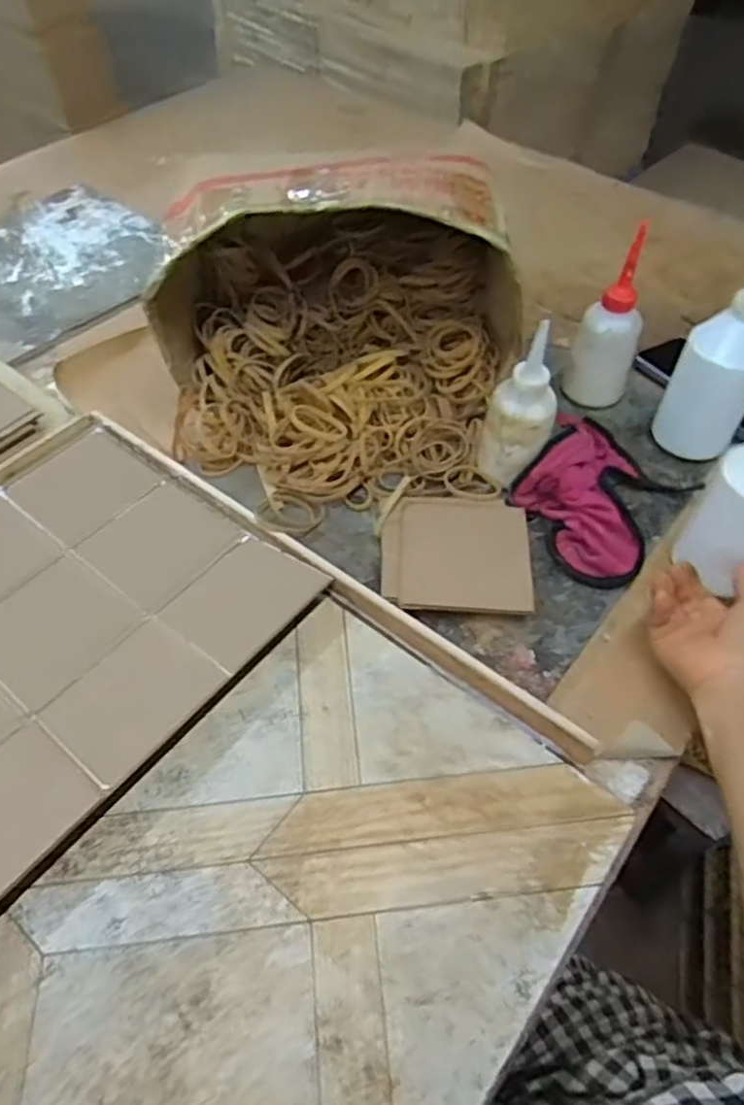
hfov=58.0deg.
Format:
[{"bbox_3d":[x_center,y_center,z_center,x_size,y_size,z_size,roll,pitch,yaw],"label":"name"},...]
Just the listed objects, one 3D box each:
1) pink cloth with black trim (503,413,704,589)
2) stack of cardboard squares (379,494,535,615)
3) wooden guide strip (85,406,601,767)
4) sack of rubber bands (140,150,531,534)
[{"bbox_3d":[0.202,-0.059,0.582,0.125,0.053,0.162,35,62,24],"label":"pink cloth with black trim"},{"bbox_3d":[0.069,0.003,0.560,0.118,0.024,0.117,2,54,3],"label":"stack of cardboard squares"},{"bbox_3d":[-0.060,0.005,0.561,0.533,0.027,0.021,32,60,22],"label":"wooden guide strip"},{"bbox_3d":[-0.032,-0.213,0.607,0.307,0.208,0.350,2,54,3],"label":"sack of rubber bands"}]

